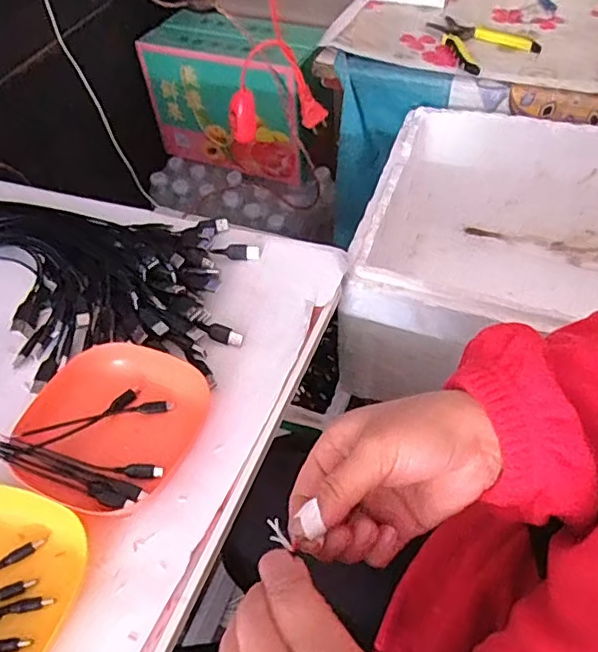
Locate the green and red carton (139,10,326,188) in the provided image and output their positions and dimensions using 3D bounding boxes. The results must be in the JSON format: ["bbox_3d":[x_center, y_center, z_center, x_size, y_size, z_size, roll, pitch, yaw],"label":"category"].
[{"bbox_3d":[-0.116,-0.457,1.138,0.324,0.242,0.173,20,55,19],"label":"green and red carton"}]

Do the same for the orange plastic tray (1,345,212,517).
[{"bbox_3d":[-0.152,0.079,0.461,0.127,0.027,0.135,15,53,16],"label":"orange plastic tray"}]

